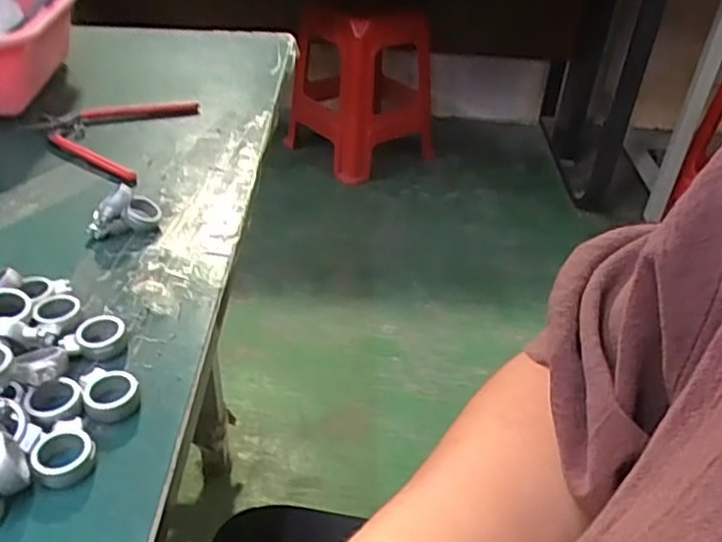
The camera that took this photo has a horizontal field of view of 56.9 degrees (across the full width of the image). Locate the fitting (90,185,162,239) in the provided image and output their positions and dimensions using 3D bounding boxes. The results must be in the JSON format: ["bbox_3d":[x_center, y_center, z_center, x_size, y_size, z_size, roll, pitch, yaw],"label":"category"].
[{"bbox_3d":[-0.157,-0.041,0.444,0.043,0.028,0.023,-4,37,-10],"label":"fitting"}]

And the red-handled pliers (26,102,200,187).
[{"bbox_3d":[-0.216,-0.118,0.556,0.117,0.010,0.130,9,36,8],"label":"red-handled pliers"}]

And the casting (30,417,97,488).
[{"bbox_3d":[-0.135,0.081,0.299,0.026,0.008,0.030,-23,44,-32],"label":"casting"}]

